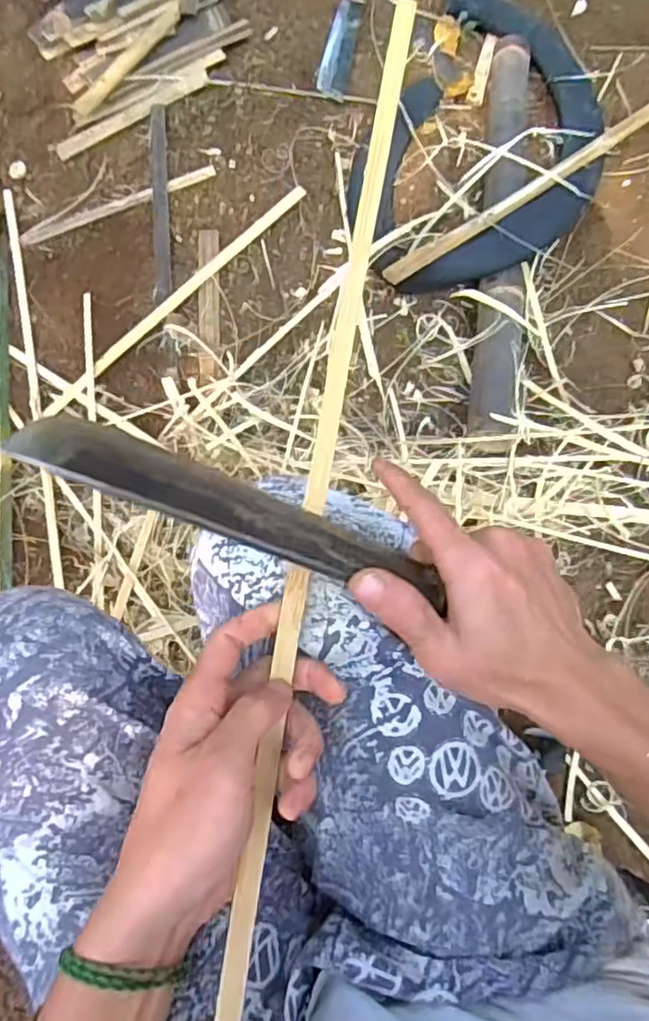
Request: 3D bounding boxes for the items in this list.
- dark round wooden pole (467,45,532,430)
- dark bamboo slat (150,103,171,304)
[{"bbox_3d":[0.266,-0.435,0.955,0.067,0.070,0.739,7,69,3],"label":"dark round wooden pole"},{"bbox_3d":[-0.240,-0.453,0.950,0.024,0.009,0.310,-3,82,-1],"label":"dark bamboo slat"}]

